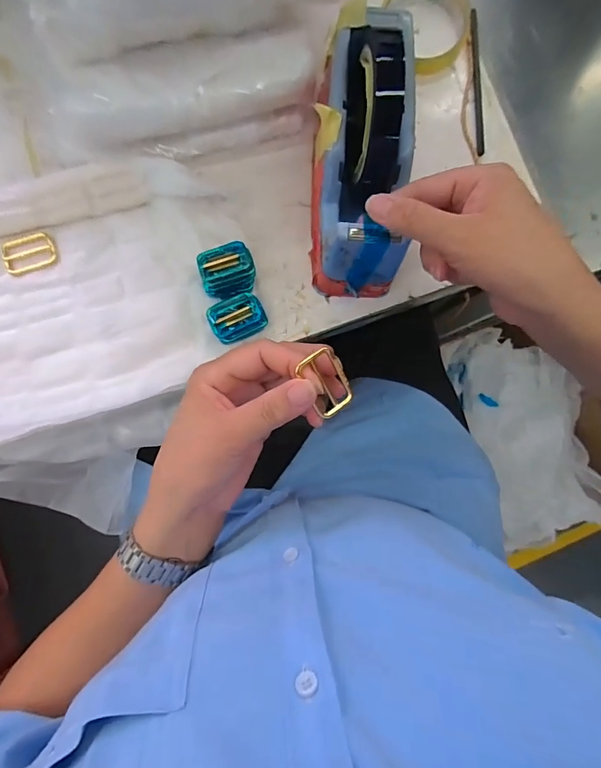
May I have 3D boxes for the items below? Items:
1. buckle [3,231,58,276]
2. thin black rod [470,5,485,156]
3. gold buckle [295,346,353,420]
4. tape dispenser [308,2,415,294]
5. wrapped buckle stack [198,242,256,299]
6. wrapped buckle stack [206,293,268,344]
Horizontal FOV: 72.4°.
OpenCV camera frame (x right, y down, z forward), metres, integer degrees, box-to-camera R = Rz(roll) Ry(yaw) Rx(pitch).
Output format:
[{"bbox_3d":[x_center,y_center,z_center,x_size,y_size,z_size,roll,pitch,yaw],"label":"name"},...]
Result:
[{"bbox_3d":[-0.242,-0.117,0.366,0.047,0.004,0.034,-19,86,-6],"label":"buckle"},{"bbox_3d":[0.176,-0.302,0.407,0.009,0.005,0.154,-1,84,-5],"label":"thin black rod"},{"bbox_3d":[0.018,-0.001,0.272,0.027,0.008,0.044,-26,109,-7],"label":"gold buckle"},{"bbox_3d":[0.054,-0.179,0.333,0.072,0.085,0.203,1,97,-4],"label":"tape dispenser"},{"bbox_3d":[-0.064,-0.099,0.360,0.046,0.031,0.039,-12,85,-6],"label":"wrapped buckle stack"},{"bbox_3d":[-0.055,-0.057,0.364,0.047,0.023,0.039,-26,86,-7],"label":"wrapped buckle stack"}]

